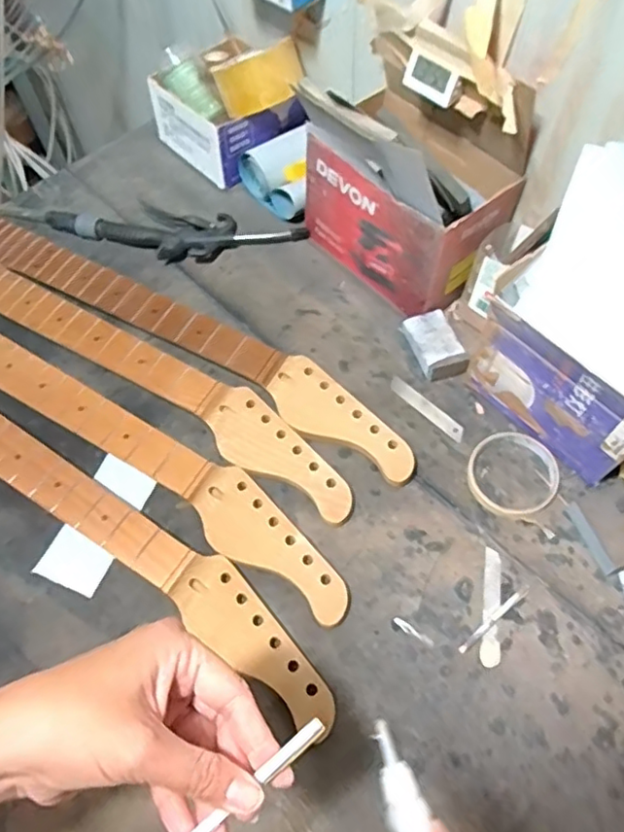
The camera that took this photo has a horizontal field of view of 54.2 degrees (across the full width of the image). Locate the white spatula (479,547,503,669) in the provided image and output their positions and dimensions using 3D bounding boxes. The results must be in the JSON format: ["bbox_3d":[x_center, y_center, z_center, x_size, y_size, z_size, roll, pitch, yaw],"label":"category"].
[{"bbox_3d":[0.161,0.169,0.543,0.017,0.004,0.102,8,64,7],"label":"white spatula"}]

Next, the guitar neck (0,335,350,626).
[{"bbox_3d":[-0.231,0.001,0.630,0.642,0.023,0.067,30,69,17],"label":"guitar neck"}]

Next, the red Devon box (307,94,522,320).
[{"bbox_3d":[0.106,-0.238,0.668,0.146,0.151,0.202,-37,67,-14],"label":"red Devon box"}]

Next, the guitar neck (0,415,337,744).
[{"bbox_3d":[-0.239,0.076,0.594,0.636,0.025,0.066,31,69,17],"label":"guitar neck"}]

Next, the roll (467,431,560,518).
[{"bbox_3d":[0.197,0.057,0.596,0.084,0.019,0.083,-1,63,2],"label":"roll"}]

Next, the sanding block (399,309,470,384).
[{"bbox_3d":[0.131,-0.076,0.662,0.047,0.029,0.074,-22,64,-8],"label":"sanding block"}]

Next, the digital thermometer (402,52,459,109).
[{"bbox_3d":[0.114,-0.316,0.575,0.055,0.034,0.015,38,59,20],"label":"digital thermometer"}]

